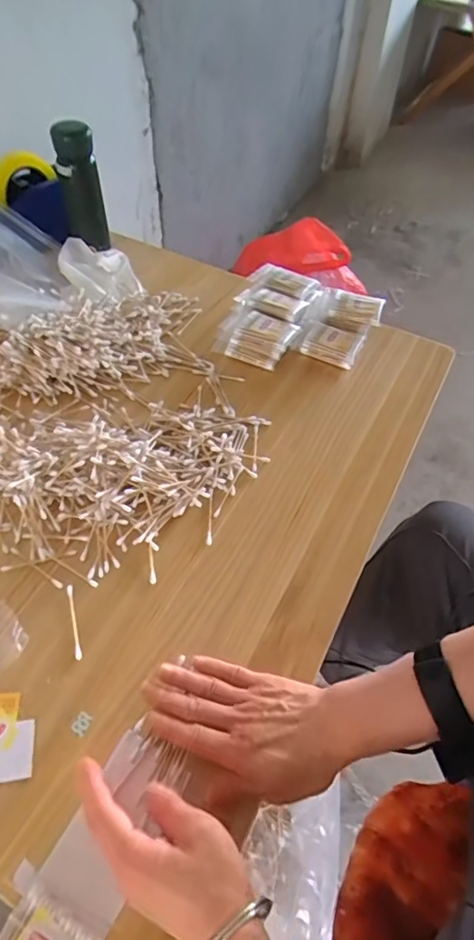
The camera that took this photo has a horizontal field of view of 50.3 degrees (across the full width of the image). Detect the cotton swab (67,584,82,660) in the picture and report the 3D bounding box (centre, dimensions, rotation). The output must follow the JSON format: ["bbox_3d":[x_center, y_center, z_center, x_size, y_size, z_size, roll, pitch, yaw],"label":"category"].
[{"bbox_3d":[-0.162,0.149,0.502,0.007,0.004,0.078,-13,54,-11],"label":"cotton swab"}]

